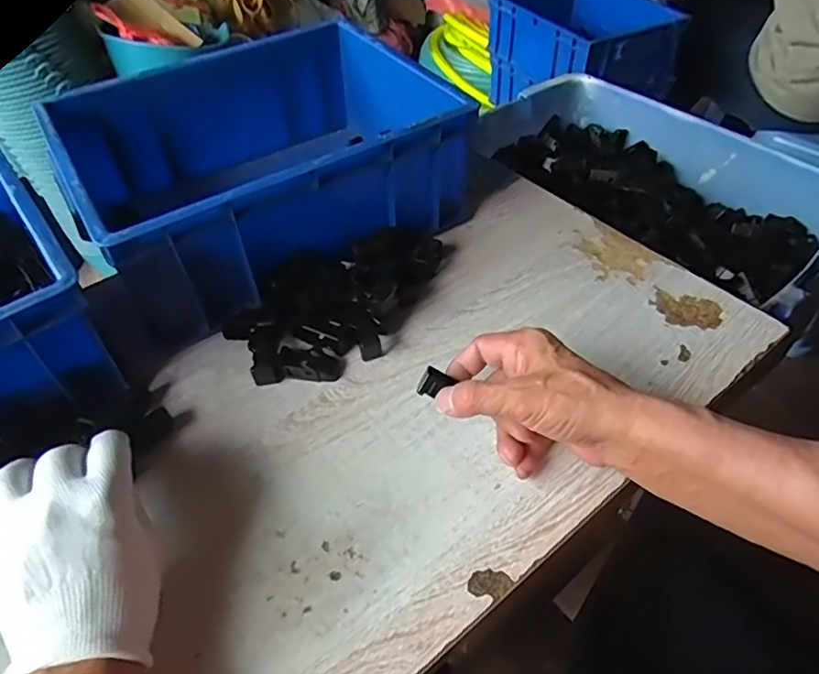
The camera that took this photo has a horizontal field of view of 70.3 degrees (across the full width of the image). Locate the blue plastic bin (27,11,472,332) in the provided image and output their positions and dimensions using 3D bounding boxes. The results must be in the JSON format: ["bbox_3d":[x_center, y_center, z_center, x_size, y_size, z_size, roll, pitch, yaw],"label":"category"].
[{"bbox_3d":[-0.146,-0.170,0.579,0.324,0.135,0.262,-27,53,-21],"label":"blue plastic bin"}]

